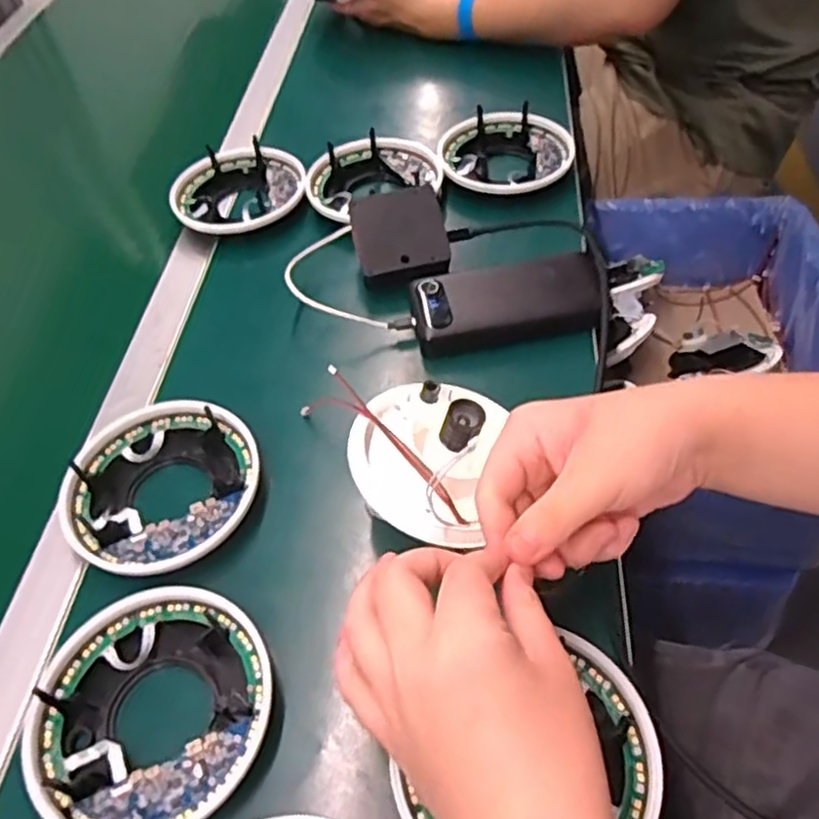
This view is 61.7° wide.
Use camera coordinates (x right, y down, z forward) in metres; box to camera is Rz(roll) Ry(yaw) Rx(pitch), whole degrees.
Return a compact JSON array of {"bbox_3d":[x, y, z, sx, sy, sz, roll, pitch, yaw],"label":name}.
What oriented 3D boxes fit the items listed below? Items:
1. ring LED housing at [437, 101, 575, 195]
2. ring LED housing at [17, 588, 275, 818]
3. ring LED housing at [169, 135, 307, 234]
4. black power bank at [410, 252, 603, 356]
[{"bbox_3d":[0.097,-0.255,0.695,0.131,0.032,0.124,-1,52,5],"label":"ring LED housing"},{"bbox_3d":[-0.143,0.167,0.384,0.125,0.024,0.127,-3,52,4],"label":"ring LED housing"},{"bbox_3d":[-0.170,-0.219,0.689,0.132,0.030,0.131,-18,52,-8],"label":"ring LED housing"},{"bbox_3d":[0.079,-0.089,0.563,0.152,0.028,0.071,-9,52,-1],"label":"black power bank"}]

